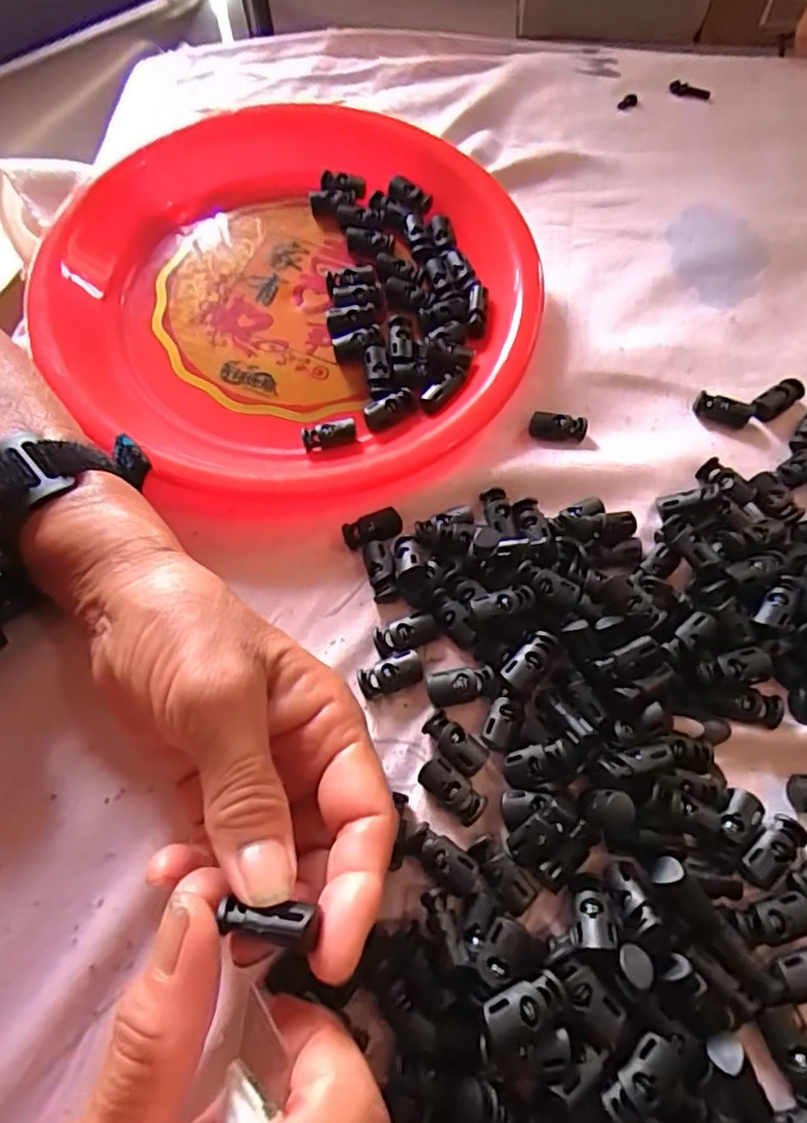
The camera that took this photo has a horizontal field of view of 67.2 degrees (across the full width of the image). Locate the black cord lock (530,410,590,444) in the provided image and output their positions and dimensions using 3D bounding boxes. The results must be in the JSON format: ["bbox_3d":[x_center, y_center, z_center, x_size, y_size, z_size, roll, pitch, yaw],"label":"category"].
[{"bbox_3d":[0.078,-0.068,0.305,0.028,0.007,0.014,11,64,7],"label":"black cord lock"}]

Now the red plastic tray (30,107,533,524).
[{"bbox_3d":[-0.058,-0.150,0.324,0.256,0.050,0.255,37,70,18],"label":"red plastic tray"}]

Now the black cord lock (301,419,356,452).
[{"bbox_3d":[-0.037,-0.063,0.304,0.027,0.005,0.012,-10,63,-4],"label":"black cord lock"}]

